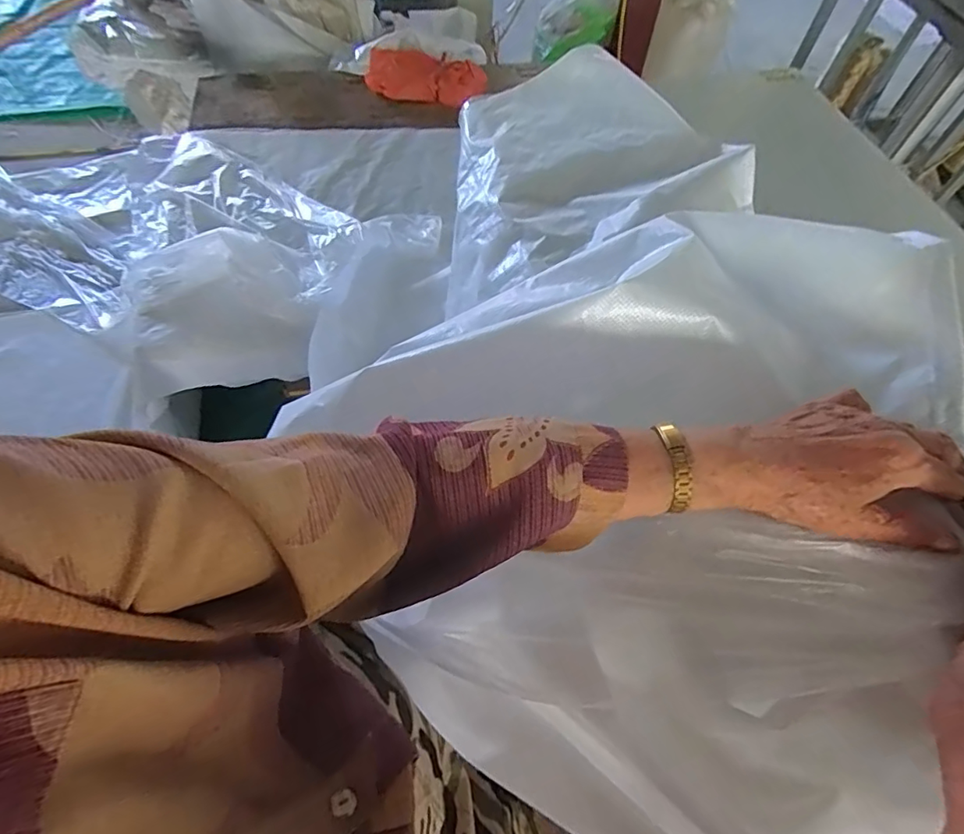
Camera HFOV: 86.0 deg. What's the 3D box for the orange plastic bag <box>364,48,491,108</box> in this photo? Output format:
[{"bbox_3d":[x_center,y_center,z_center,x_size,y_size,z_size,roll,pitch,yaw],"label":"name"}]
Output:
[{"bbox_3d":[-0.136,-0.783,1.193,0.280,0.053,0.109,19,61,9],"label":"orange plastic bag"}]

